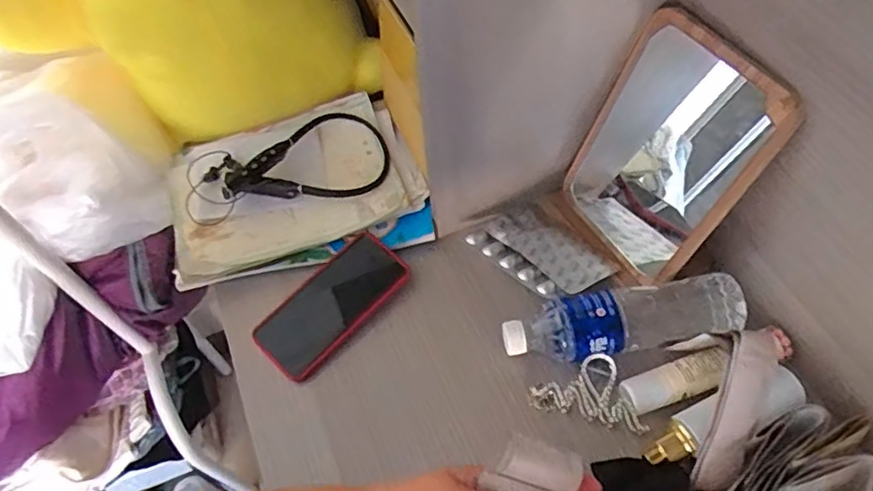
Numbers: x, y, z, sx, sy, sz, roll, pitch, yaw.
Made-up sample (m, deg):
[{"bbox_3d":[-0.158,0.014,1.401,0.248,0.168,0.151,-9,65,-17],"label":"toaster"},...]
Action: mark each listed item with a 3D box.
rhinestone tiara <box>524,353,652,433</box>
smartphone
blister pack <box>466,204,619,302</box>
[{"bbox_3d":[0.143,0.136,0.549,0.107,0.038,0.057,13,58,12],"label":"rhinestone tiara"},{"bbox_3d":[-0.106,0.059,0.619,0.083,0.017,0.167,38,67,25],"label":"smartphone"},{"bbox_3d":[0.111,0.005,0.631,0.100,0.011,0.132,-24,46,-25],"label":"blister pack"}]

